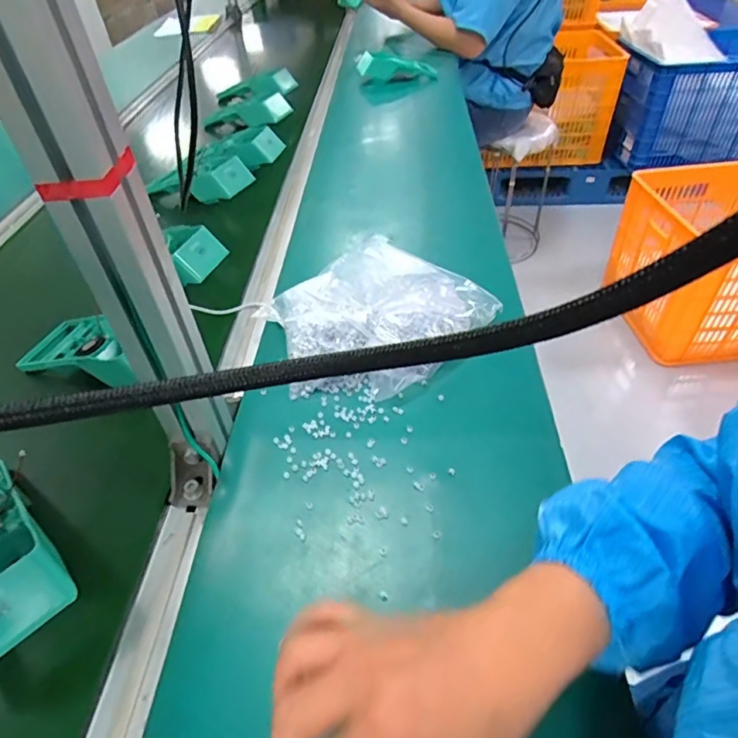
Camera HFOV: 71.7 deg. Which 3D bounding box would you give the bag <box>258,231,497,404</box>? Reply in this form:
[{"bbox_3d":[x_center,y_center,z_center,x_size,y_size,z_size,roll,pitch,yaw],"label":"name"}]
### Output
[{"bbox_3d":[0.010,-0.064,0.551,0.236,0.054,0.183,-24,47,-17],"label":"bag"}]

